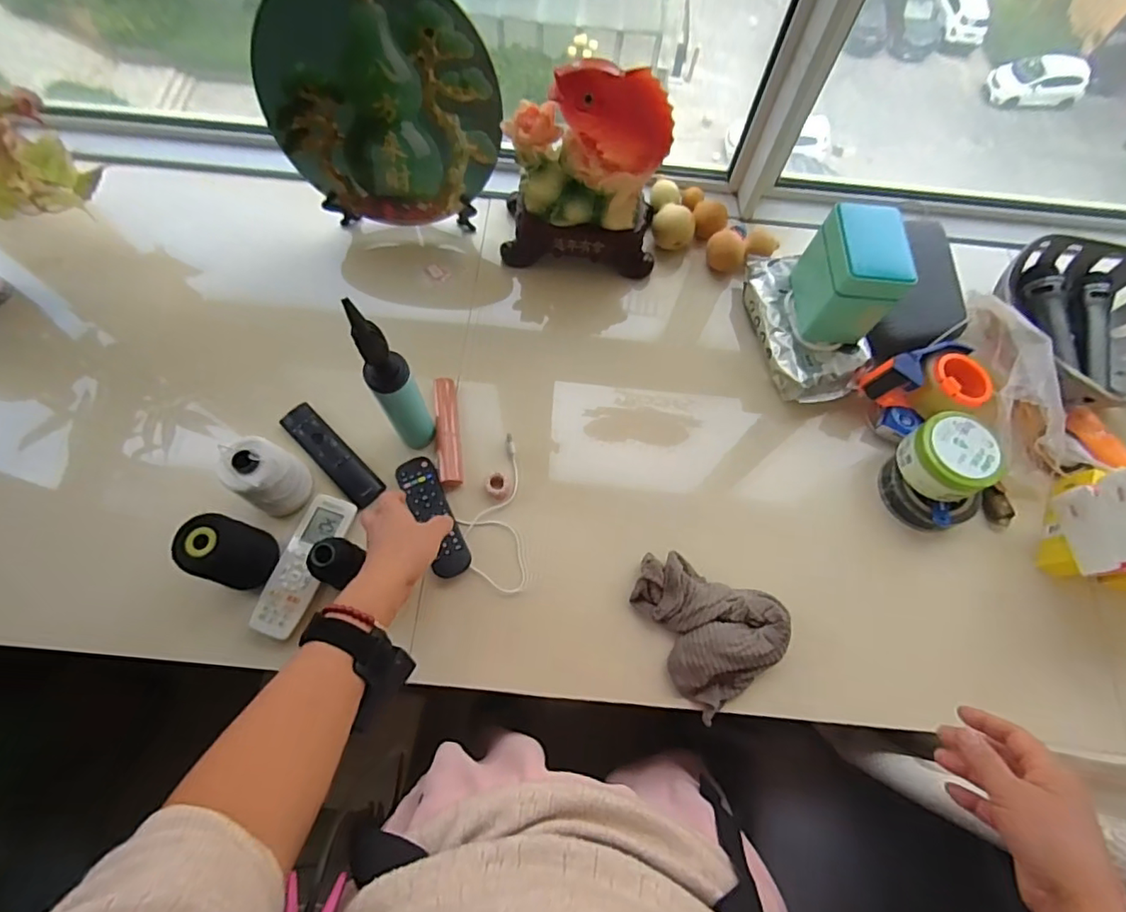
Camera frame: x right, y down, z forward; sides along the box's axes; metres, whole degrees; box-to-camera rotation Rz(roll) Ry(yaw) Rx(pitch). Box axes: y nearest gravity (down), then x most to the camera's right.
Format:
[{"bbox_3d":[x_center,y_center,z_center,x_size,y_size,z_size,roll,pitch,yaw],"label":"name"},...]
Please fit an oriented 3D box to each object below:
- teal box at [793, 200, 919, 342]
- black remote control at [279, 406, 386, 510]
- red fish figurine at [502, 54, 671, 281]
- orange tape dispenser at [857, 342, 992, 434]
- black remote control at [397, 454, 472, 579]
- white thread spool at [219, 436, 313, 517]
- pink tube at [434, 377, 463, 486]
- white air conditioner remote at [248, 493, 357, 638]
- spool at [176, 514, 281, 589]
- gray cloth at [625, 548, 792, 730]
[{"bbox_3d":[0.349,-0.218,0.679,0.087,0.116,0.113,3,70,-2],"label":"teal box"},{"bbox_3d":[-0.283,-0.004,0.681,0.157,0.018,0.041,43,73,12],"label":"black remote control"},{"bbox_3d":[0.028,-0.354,0.698,0.204,0.234,0.099,3,70,-2],"label":"red fish figurine"},{"bbox_3d":[0.458,-0.090,0.692,0.142,0.073,0.096,-17,71,-9],"label":"orange tape dispenser"},{"bbox_3d":[-0.152,0.067,0.651,0.043,0.017,0.153,-25,68,-11],"label":"black remote control"},{"bbox_3d":[-0.327,0.022,0.617,0.062,0.097,0.069,22,70,5],"label":"white thread spool"},{"bbox_3d":[-0.145,-0.031,0.697,0.028,0.020,0.139,-7,70,-5],"label":"pink tube"},{"bbox_3d":[-0.290,0.120,0.625,0.054,0.019,0.160,17,70,4],"label":"white air conditioner remote"},{"bbox_3d":[-0.343,0.099,0.574,0.064,0.093,0.065,12,70,2],"label":"spool"},{"bbox_3d":[0.155,0.177,0.611,0.140,0.044,0.168,-41,77,-16],"label":"gray cloth"}]

